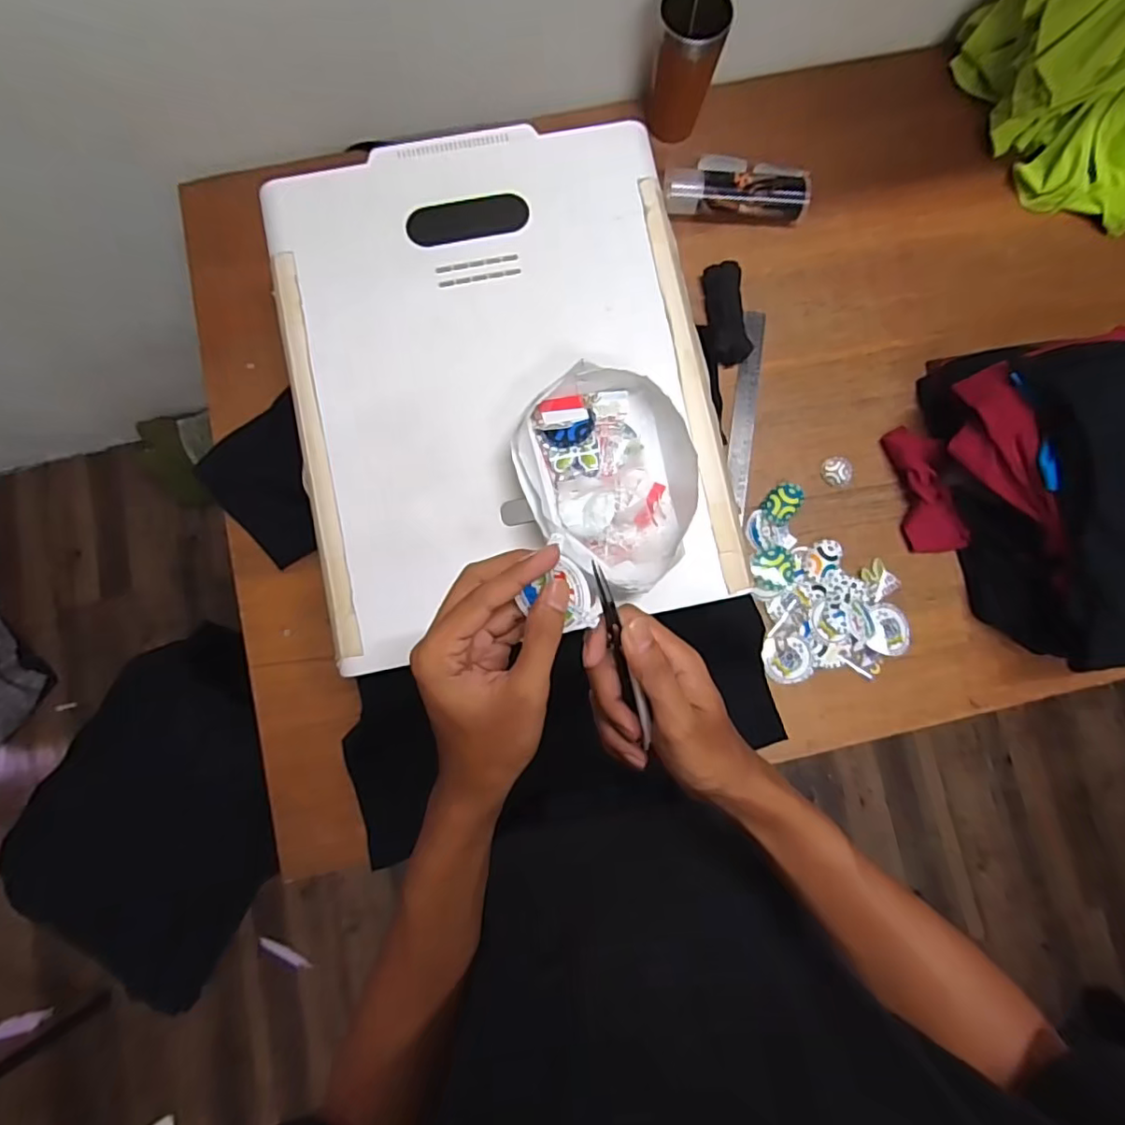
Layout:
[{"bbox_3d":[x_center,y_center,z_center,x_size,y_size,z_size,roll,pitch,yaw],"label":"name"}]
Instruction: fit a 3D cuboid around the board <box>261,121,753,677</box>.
[{"bbox_3d":[-0.062,-0.183,0.575,0.394,0.017,0.500,-12,85,-2],"label":"board"}]

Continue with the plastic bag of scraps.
[{"bbox_3d":[0.049,-0.080,0.546,0.167,0.061,0.199,-30,90,-5],"label":"plastic bag of scraps"}]

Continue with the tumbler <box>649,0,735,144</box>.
[{"bbox_3d":[0.148,-0.615,0.739,0.079,0.159,0.077,9,87,-4],"label":"tumbler"}]

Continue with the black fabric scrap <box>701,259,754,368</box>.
[{"bbox_3d":[0.210,-0.318,0.752,0.047,0.029,0.131,-6,88,-4],"label":"black fabric scrap"}]

